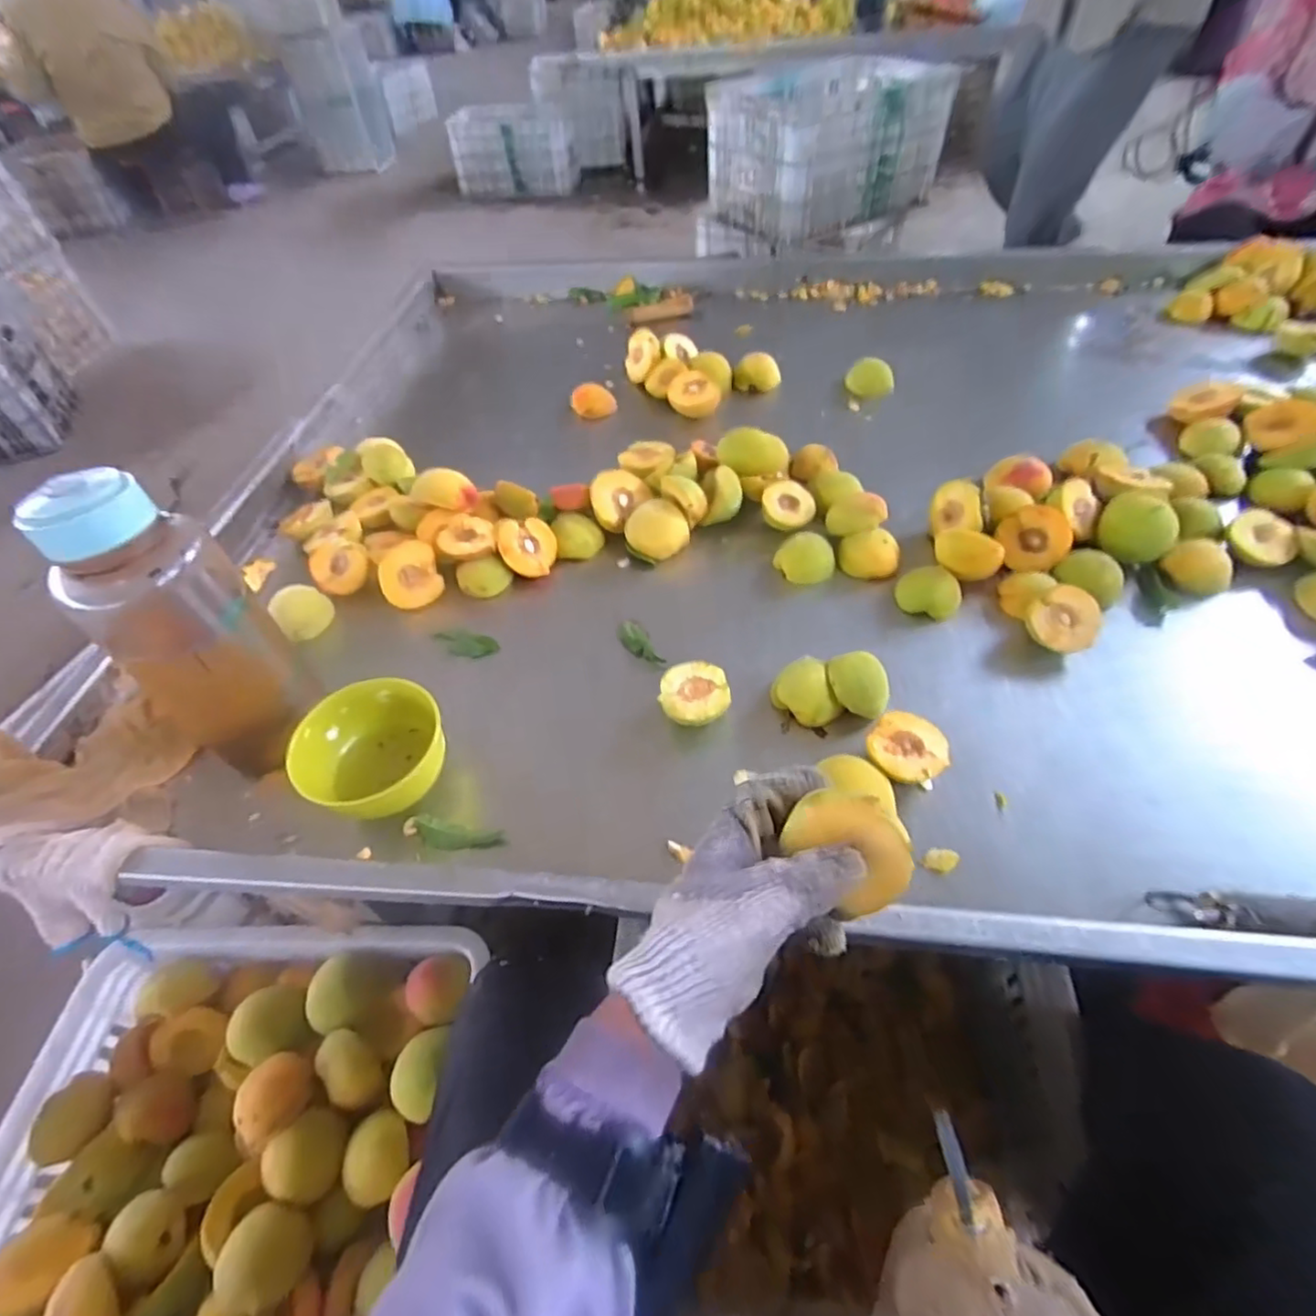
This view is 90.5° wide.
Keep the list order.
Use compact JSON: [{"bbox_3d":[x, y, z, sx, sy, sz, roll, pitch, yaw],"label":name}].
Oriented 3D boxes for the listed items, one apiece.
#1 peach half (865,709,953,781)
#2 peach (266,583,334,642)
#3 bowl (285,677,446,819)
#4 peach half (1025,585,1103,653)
[{"bbox_3d":[0.194,0.073,0.511,0.058,0.032,0.062,-1,51,1],"label":"peach half"},{"bbox_3d":[-0.353,-0.046,0.647,0.054,0.039,0.041,-34,57,-23],"label":"peach"},{"bbox_3d":[-0.226,0.078,0.527,0.105,0.065,0.105,-1,52,2],"label":"bowl"},{"bbox_3d":[0.360,-0.033,0.581,0.057,0.020,0.057,-24,73,7],"label":"peach half"}]

